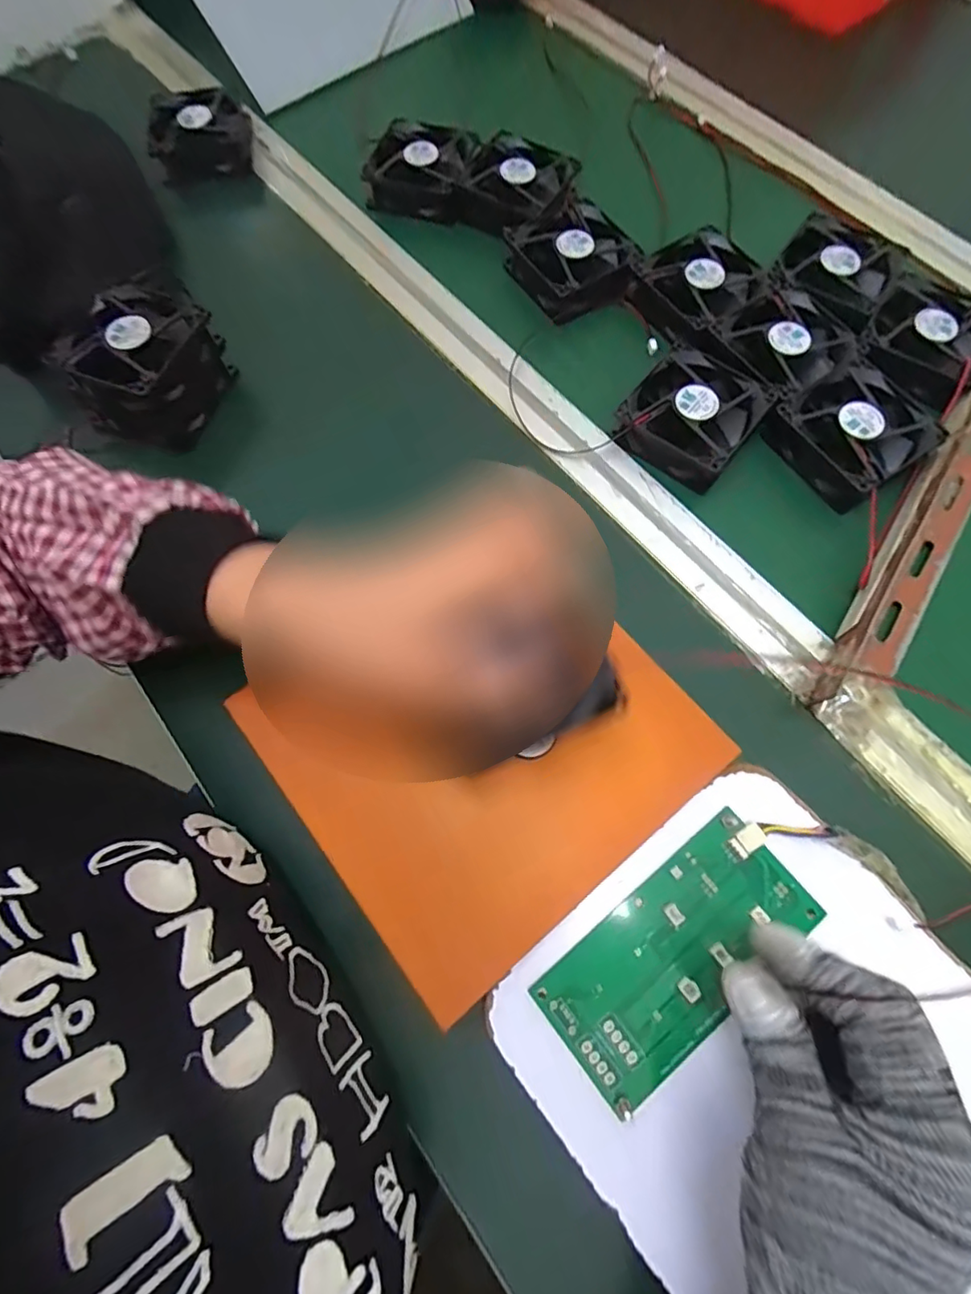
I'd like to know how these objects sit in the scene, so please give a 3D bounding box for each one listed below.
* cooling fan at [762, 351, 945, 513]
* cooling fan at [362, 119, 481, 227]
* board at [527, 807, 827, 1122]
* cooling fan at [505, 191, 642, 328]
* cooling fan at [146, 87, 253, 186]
[{"bbox_3d":[0.244,-0.142,0.371,0.088,0.026,0.080,-35,72,-11],"label":"cooling fan"},{"bbox_3d":[-0.053,-0.404,0.469,0.081,0.033,0.079,11,69,6],"label":"cooling fan"},{"bbox_3d":[0.093,0.146,0.264,0.134,0.007,0.065,-40,73,-10],"label":"board"},{"bbox_3d":[0.067,-0.302,0.431,0.079,0.034,0.084,-26,70,-8],"label":"cooling fan"},{"bbox_3d":[-0.258,-0.456,0.494,0.091,0.038,0.090,-1,69,1],"label":"cooling fan"}]

